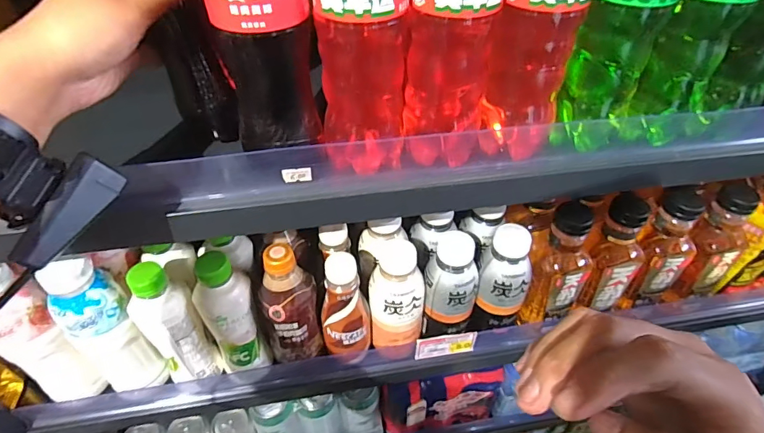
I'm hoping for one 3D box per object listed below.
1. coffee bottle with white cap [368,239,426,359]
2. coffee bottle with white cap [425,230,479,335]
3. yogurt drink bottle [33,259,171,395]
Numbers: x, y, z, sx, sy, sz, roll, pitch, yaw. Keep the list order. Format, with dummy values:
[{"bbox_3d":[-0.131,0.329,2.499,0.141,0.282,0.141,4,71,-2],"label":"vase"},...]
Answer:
[{"bbox_3d":[0.019,0.100,0.517,0.064,0.148,0.060,8,46,7],"label":"coffee bottle with white cap"},{"bbox_3d":[0.081,0.085,0.514,0.061,0.127,0.056,10,46,9],"label":"coffee bottle with white cap"},{"bbox_3d":[-0.278,0.123,0.454,0.052,0.191,0.059,32,53,27],"label":"yogurt drink bottle"}]

